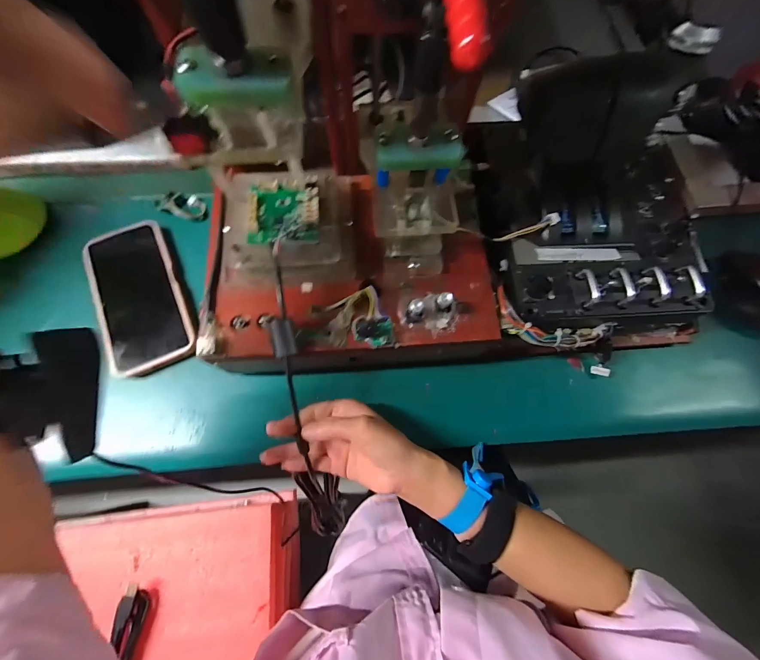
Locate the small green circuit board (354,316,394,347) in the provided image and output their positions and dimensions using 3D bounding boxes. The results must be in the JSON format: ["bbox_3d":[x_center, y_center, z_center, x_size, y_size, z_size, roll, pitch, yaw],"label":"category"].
[{"bbox_3d":[-0.004,0.002,0.271,0.031,0.005,0.023,-9,72,-4],"label":"small green circuit board"}]

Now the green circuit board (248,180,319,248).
[{"bbox_3d":[-0.079,-0.097,0.274,0.056,0.011,0.057,0,72,-2],"label":"green circuit board"}]

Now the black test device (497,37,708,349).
[{"bbox_3d":[0.206,-0.111,0.298,0.211,0.115,0.225,-5,72,-3],"label":"black test device"}]

